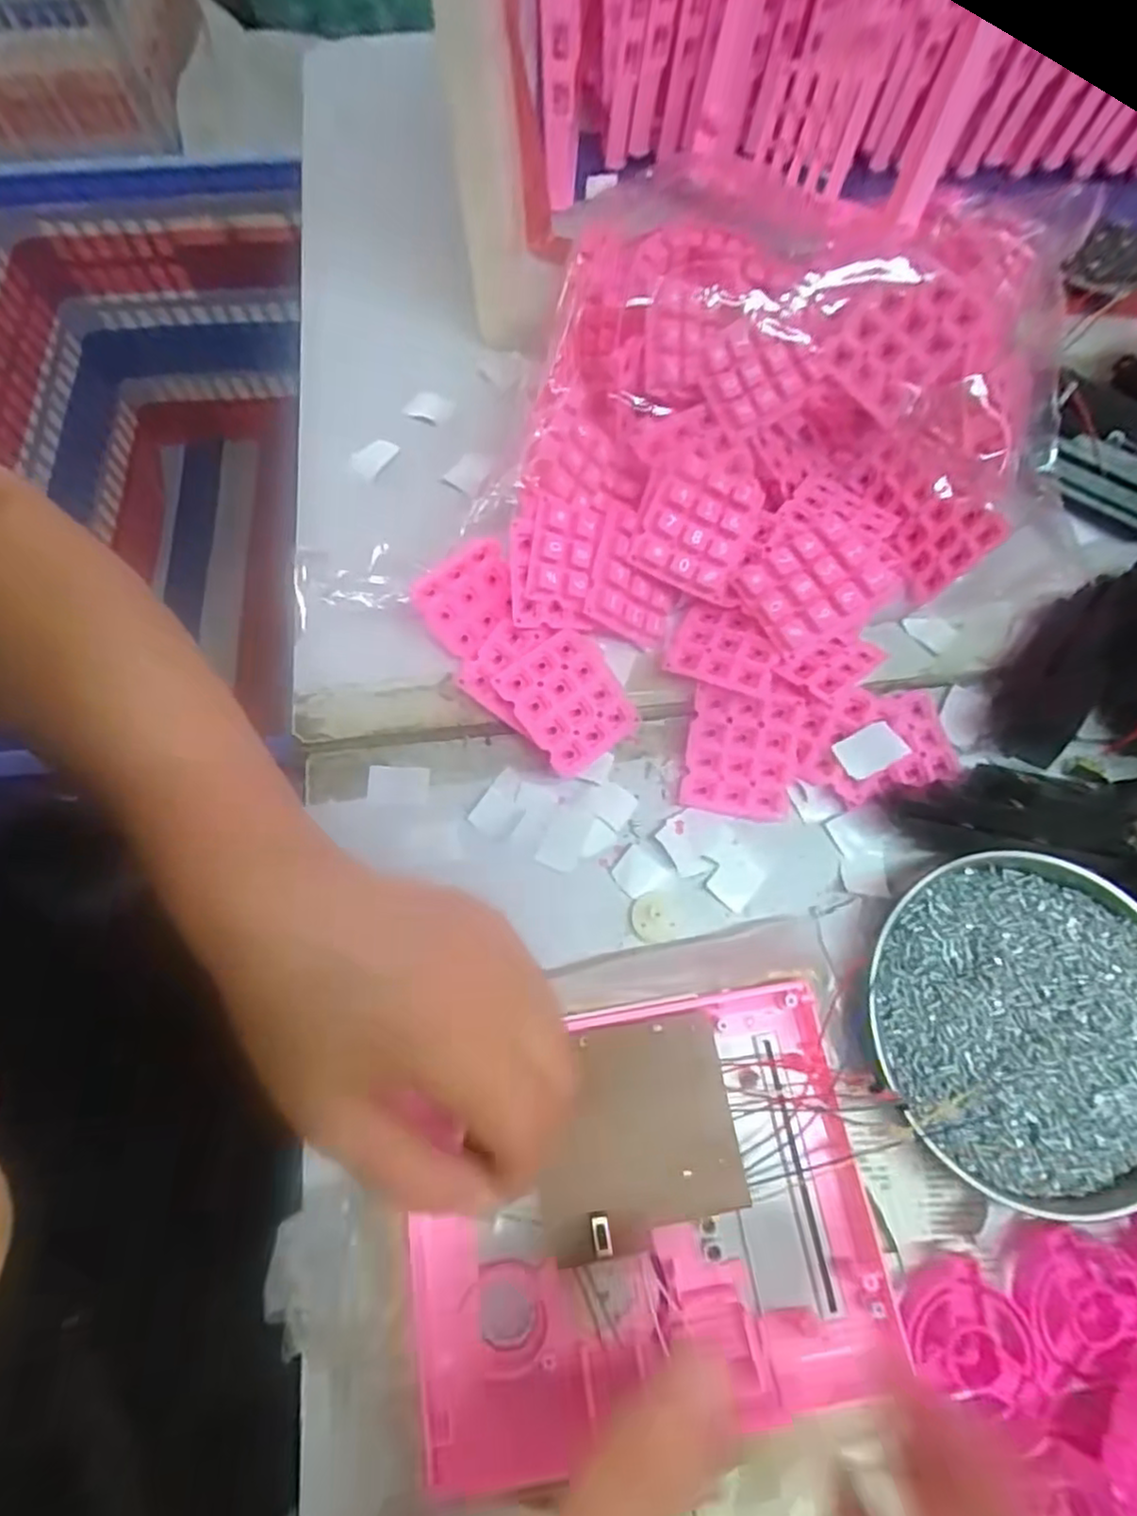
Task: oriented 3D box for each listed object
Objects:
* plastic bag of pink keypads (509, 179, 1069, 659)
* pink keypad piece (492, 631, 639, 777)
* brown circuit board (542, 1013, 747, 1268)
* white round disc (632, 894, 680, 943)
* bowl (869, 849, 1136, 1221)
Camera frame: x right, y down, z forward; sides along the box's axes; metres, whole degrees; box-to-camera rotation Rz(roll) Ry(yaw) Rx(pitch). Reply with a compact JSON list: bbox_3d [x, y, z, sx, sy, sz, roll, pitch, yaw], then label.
[{"bbox_3d":[0.108,-0.166,0.344,0.244,0.073,0.248,8,71,4],"label":"plastic bag of pink keypads"},{"bbox_3d":[0.001,-0.027,0.333,0.051,0.008,0.060,-37,95,-15],"label":"pink keypad piece"},{"bbox_3d":[0.025,0.138,0.257,0.071,0.006,0.073,-9,70,-1],"label":"brown circuit board"},{"bbox_3d":[0.040,0.073,0.320,0.021,0.007,0.022,0,70,1],"label":"white round disc"},{"bbox_3d":[0.195,0.109,0.291,0.125,0.019,0.133,0,70,1],"label":"bowl"}]

